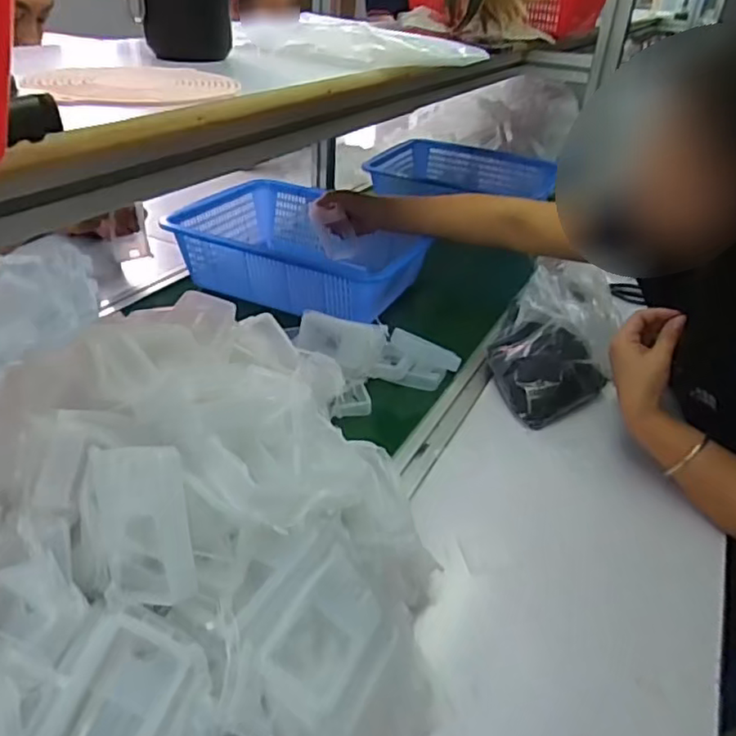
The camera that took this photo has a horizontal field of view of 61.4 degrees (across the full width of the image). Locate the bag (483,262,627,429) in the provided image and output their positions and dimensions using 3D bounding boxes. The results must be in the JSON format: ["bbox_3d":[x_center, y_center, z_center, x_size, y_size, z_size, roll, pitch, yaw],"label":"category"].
[{"bbox_3d":[0.229,-0.042,0.800,0.129,0.148,0.160,-12,36,-24],"label":"bag"}]

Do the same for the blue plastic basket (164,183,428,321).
[{"bbox_3d":[-0.103,-0.208,1.096,0.433,0.108,0.335,22,37,26],"label":"blue plastic basket"}]

